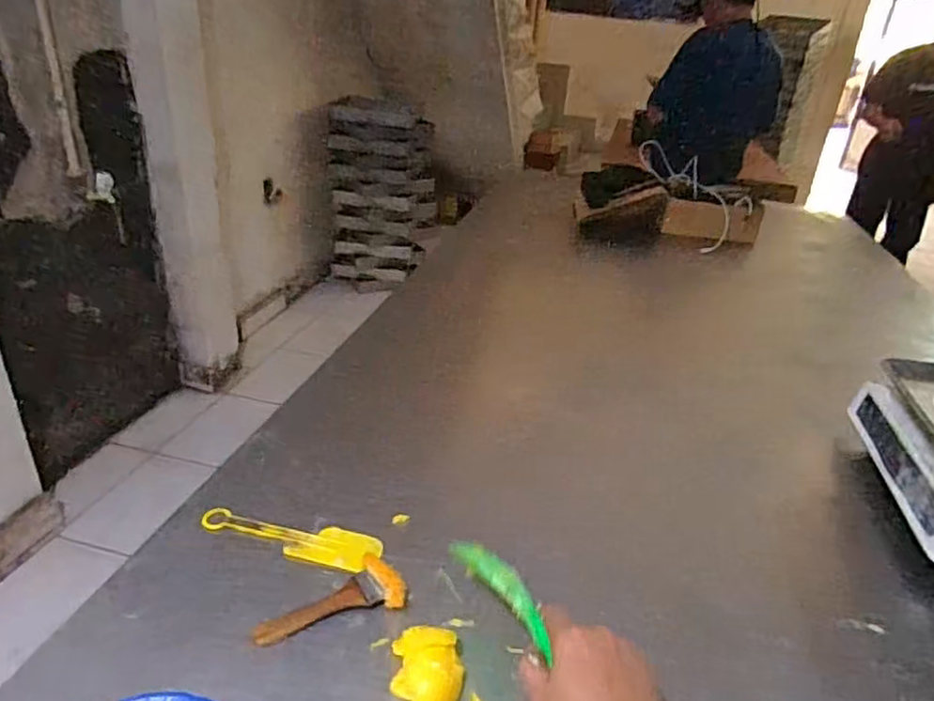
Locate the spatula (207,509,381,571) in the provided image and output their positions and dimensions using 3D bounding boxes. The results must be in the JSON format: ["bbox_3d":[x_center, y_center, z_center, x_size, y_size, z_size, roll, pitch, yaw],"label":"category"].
[{"bbox_3d":[-0.181,0.189,0.658,0.190,0.015,0.052,13,28,15],"label":"spatula"}]

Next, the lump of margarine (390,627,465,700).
[{"bbox_3d":[-0.031,0.263,0.520,0.056,0.032,0.085,0,28,-9],"label":"lump of margarine"}]

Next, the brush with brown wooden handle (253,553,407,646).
[{"bbox_3d":[-0.126,0.227,0.586,0.136,0.012,0.060,-8,30,-23],"label":"brush with brown wooden handle"}]

